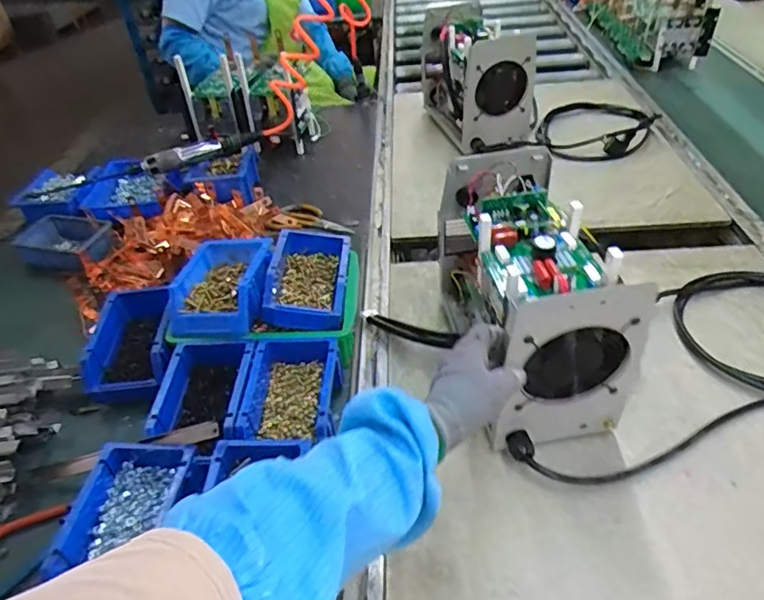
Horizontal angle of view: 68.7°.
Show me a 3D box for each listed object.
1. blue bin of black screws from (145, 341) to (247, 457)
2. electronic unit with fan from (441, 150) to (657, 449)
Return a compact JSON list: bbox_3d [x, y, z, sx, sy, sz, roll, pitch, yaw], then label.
[{"bbox_3d":[-0.213,0.123,0.670,0.106,0.068,0.154,-5,41,1],"label":"blue bin of black screws"},{"bbox_3d":[0.174,-0.017,0.683,0.137,0.221,0.304,-7,41,-2],"label":"electronic unit with fan"}]

